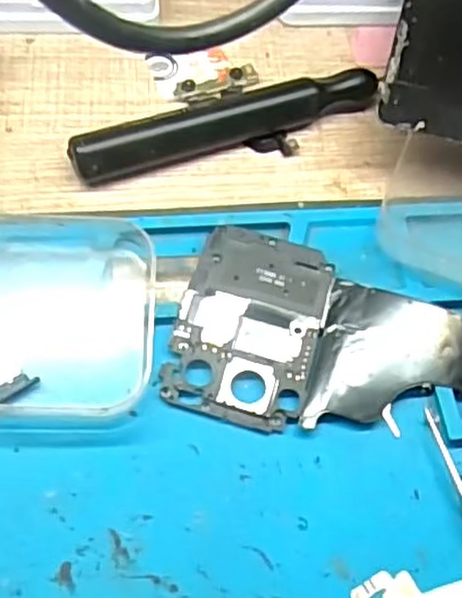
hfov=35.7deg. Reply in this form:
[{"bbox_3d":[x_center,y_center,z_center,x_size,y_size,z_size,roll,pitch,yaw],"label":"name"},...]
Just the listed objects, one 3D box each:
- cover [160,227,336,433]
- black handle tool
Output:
[{"bbox_3d":[0.006,0.008,0.231,0.045,0.007,0.065,15,59,5],"label":"cover"},{"bbox_3d":[0.000,-0.068,0.274,0.123,0.019,0.014,-19,62,-15],"label":"black handle tool"}]

